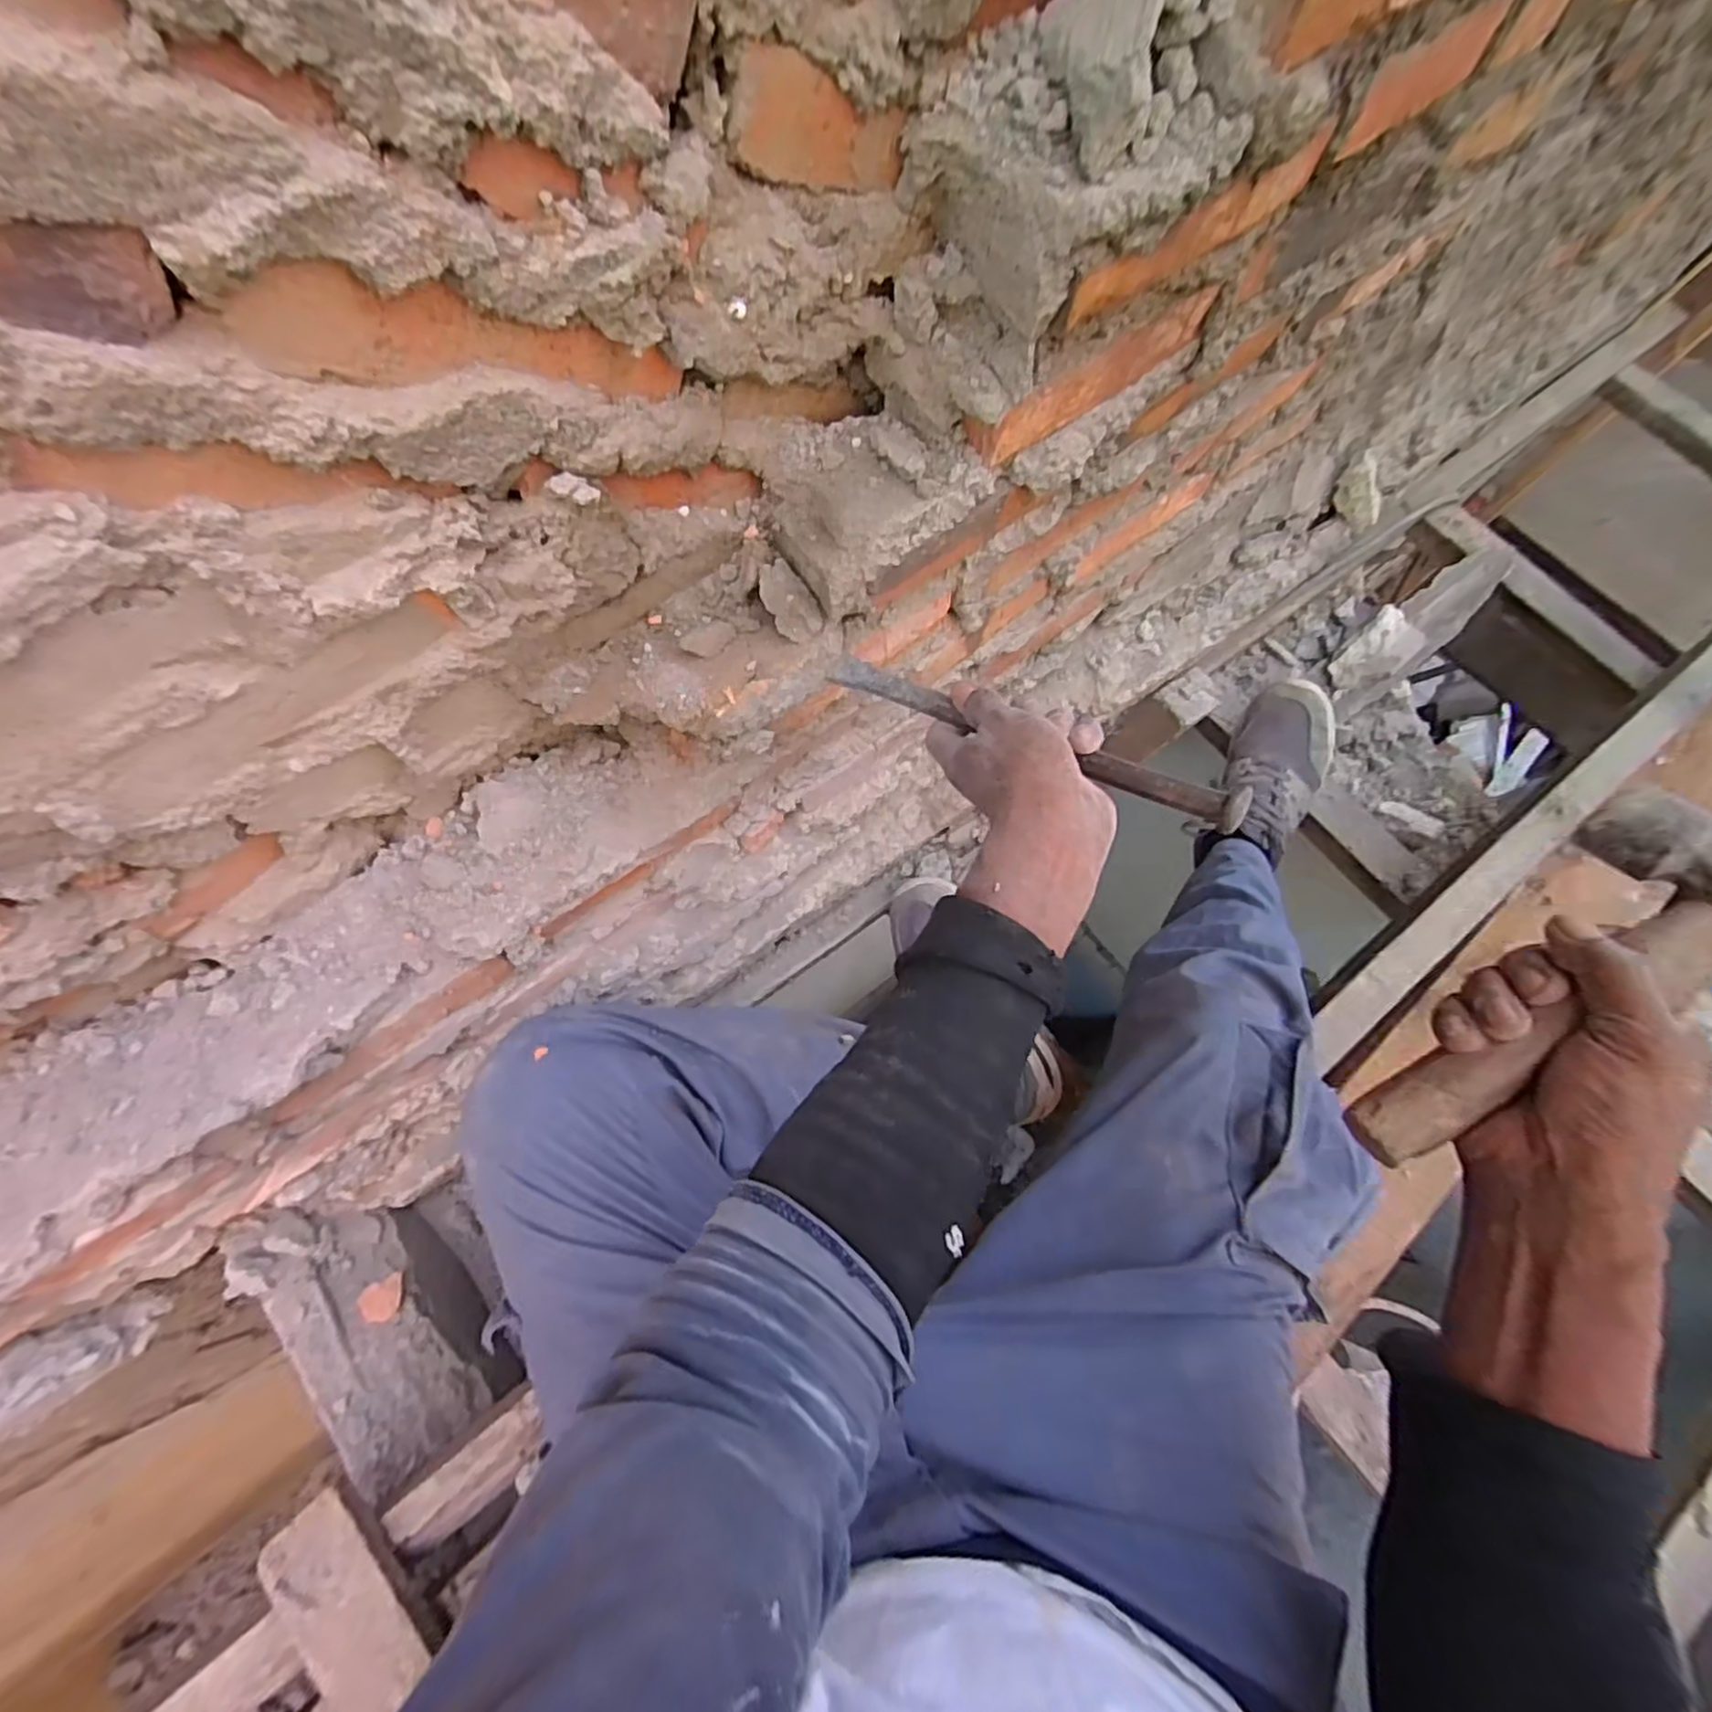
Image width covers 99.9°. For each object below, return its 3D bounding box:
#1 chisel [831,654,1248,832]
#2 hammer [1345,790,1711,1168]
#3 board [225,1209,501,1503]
[{"bbox_3d":[0.097,-0.076,0.439,0.269,0.020,0.017,26,73,25],"label":"chisel"},{"bbox_3d":[0.324,0.062,0.323,0.222,0.047,0.103,-38,75,6],"label":"hammer"},{"bbox_3d":[-0.407,0.383,0.589,0.096,0.034,0.235,-32,79,-39],"label":"board"}]

